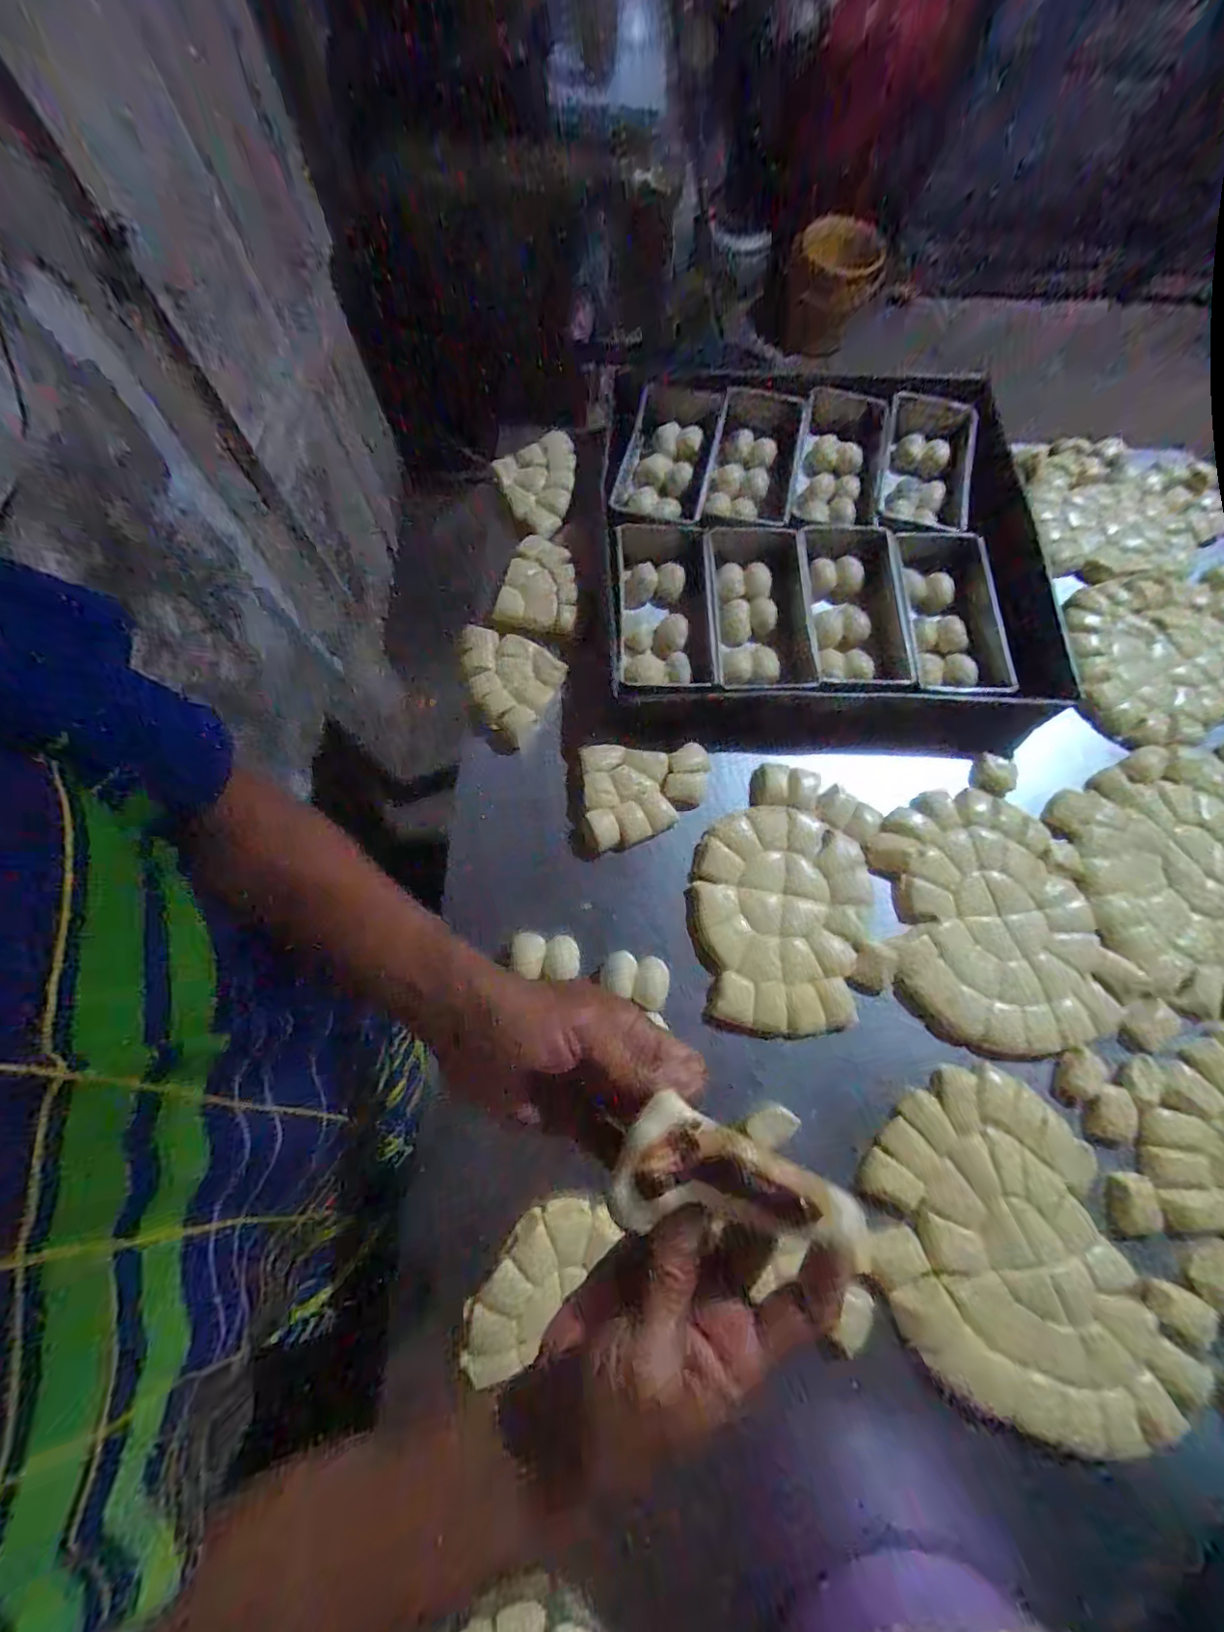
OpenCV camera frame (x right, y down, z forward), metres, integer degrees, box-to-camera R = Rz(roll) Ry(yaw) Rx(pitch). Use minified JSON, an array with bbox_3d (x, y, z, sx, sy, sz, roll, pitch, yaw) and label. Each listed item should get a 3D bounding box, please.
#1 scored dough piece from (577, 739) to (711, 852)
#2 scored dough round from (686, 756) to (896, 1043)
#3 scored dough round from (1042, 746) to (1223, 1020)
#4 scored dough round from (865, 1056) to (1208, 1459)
[{"bbox_3d":[0.035,-0.022,0.557,0.123,0.019,0.099,-5,72,-2],"label":"scored dough piece"},{"bbox_3d":[0.165,0.074,0.535,0.176,0.016,0.246,1,72,0],"label":"scored dough round"},{"bbox_3d":[0.554,0.055,0.545,0.221,0.019,0.230,0,72,0],"label":"scored dough round"},{"bbox_3d":[0.328,0.351,0.448,0.258,0.017,0.207,43,76,13],"label":"scored dough round"}]

